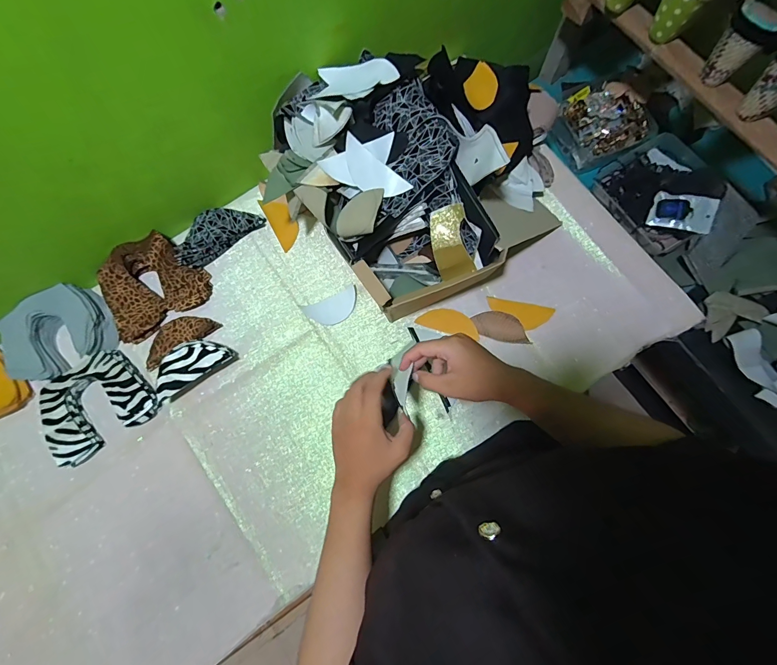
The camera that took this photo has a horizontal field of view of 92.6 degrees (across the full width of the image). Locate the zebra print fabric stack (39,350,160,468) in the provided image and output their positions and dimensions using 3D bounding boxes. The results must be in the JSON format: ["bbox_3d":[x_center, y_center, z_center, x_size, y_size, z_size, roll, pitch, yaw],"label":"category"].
[{"bbox_3d":[-0.454,0.109,0.581,0.157,0.036,0.134,-35,78,-6],"label":"zebra print fabric stack"}]

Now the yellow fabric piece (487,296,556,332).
[{"bbox_3d":[0.211,-0.030,0.599,0.102,0.009,0.043,13,77,5],"label":"yellow fabric piece"}]

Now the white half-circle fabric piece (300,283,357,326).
[{"bbox_3d":[-0.091,-0.038,0.611,0.092,0.019,0.044,-22,77,-4],"label":"white half-circle fabric piece"}]

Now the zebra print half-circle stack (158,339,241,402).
[{"bbox_3d":[-0.307,0.052,0.580,0.125,0.052,0.065,-31,78,-6],"label":"zebra print half-circle stack"}]

